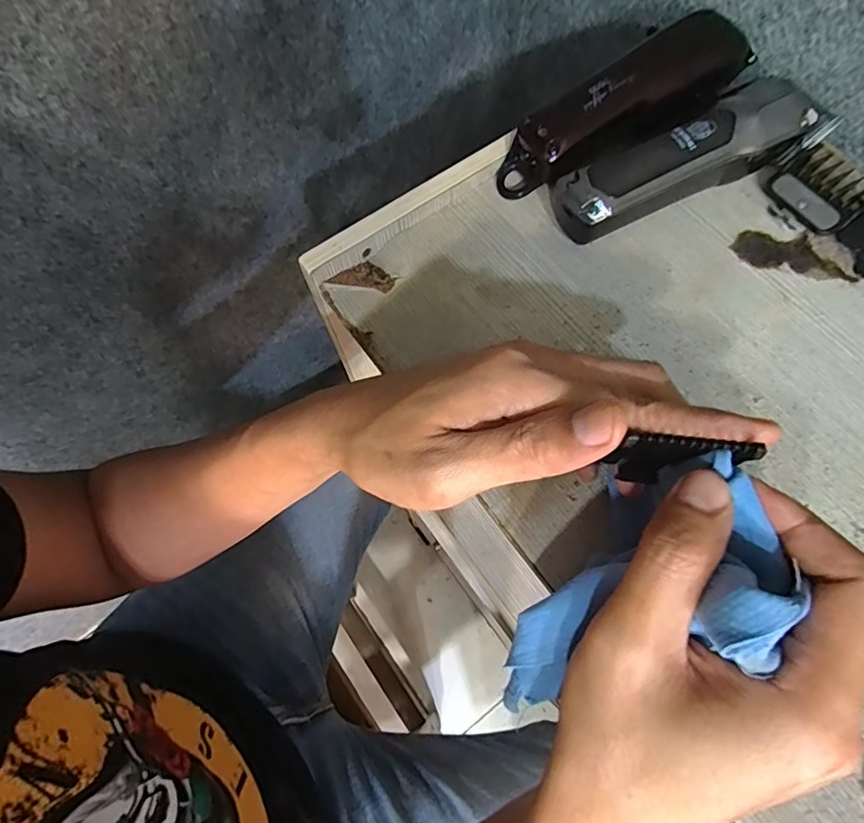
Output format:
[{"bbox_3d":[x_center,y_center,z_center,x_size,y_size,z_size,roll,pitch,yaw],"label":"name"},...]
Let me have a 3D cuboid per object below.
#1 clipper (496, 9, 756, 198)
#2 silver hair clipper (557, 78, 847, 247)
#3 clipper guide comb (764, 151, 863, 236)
[{"bbox_3d":[0.116,-0.183,0.314,0.161,0.054,0.036,-27,70,-9],"label":"clipper"},{"bbox_3d":[0.148,-0.141,0.299,0.165,0.047,0.034,-23,69,-7],"label":"silver hair clipper"},{"bbox_3d":[0.227,-0.130,0.307,0.045,0.012,0.048,-40,72,-13],"label":"clipper guide comb"}]

